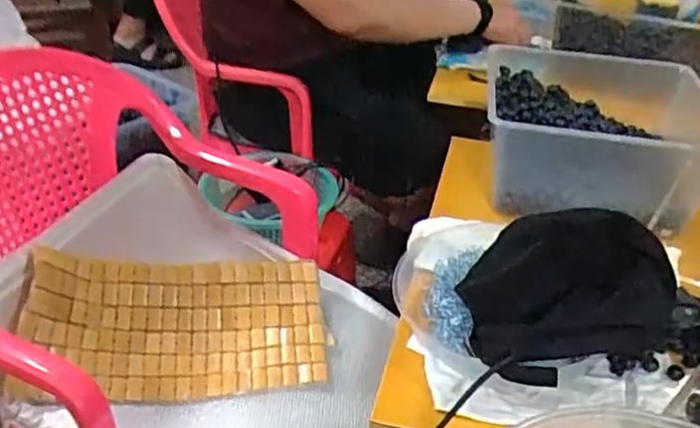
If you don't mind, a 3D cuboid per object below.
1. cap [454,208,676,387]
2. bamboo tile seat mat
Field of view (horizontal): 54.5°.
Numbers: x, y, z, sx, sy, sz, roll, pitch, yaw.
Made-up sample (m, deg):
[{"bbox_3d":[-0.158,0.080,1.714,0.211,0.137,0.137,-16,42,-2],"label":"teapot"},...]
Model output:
[{"bbox_3d":[0.189,0.071,0.602,0.171,0.104,0.112,6,33,3],"label":"cap"},{"bbox_3d":[-0.209,0.134,0.844,0.360,0.059,0.187,1,58,-16],"label":"bamboo tile seat mat"}]

